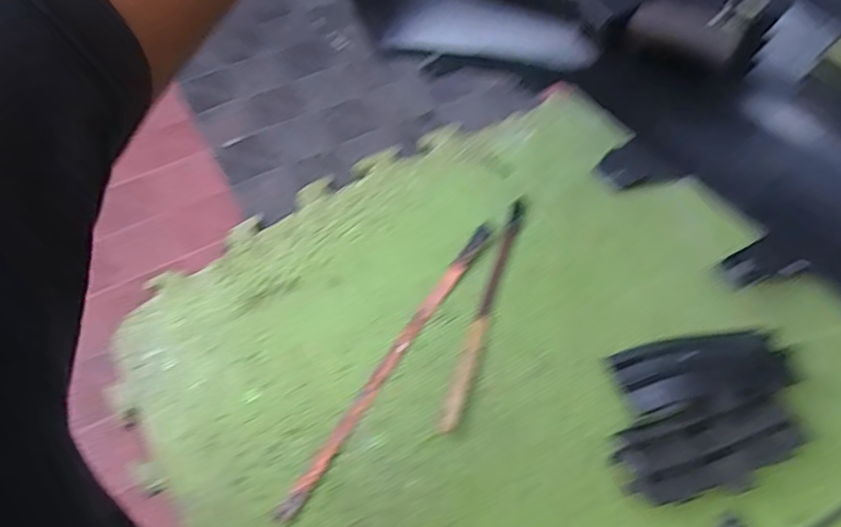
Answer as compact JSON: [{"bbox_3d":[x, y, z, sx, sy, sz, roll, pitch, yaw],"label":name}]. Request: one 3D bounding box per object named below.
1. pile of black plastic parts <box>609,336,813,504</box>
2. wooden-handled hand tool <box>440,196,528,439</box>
[{"bbox_3d":[0.221,0.113,0.468,0.157,0.027,0.114,-12,56,-7],"label":"pile of black plastic parts"},{"bbox_3d":[0.060,0.035,0.536,0.016,0.009,0.235,15,59,13],"label":"wooden-handled hand tool"}]

